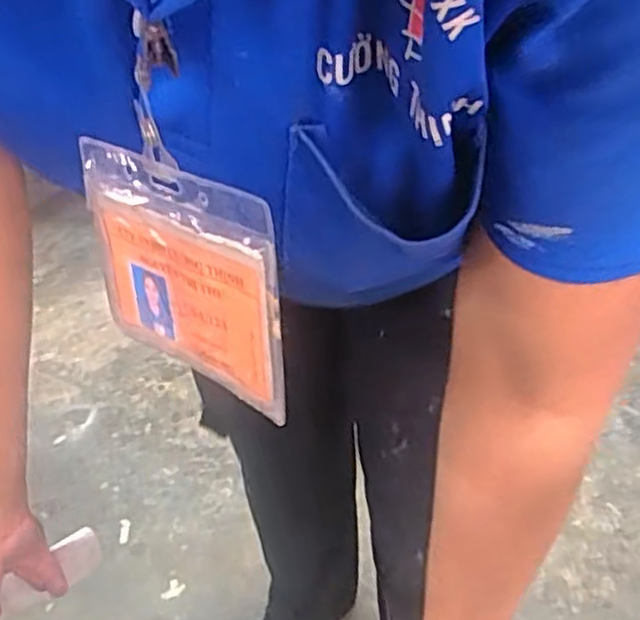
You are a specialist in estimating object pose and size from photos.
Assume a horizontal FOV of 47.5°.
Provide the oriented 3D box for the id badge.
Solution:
[{"bbox_3d":[-0.051,-0.013,0.261,0.101,0.081,0.010,24,45,37],"label":"id badge"}]

